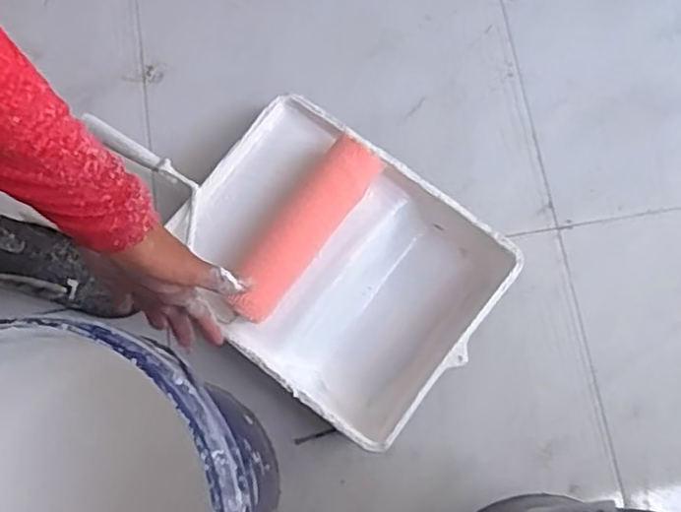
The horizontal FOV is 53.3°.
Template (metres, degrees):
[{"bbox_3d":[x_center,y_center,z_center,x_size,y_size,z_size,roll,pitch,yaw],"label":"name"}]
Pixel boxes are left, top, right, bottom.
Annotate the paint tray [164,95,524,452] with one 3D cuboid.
[{"bbox_3d":[-0.011,0.012,0.789,0.349,0.084,0.281,36,82,11],"label":"paint tray"}]

